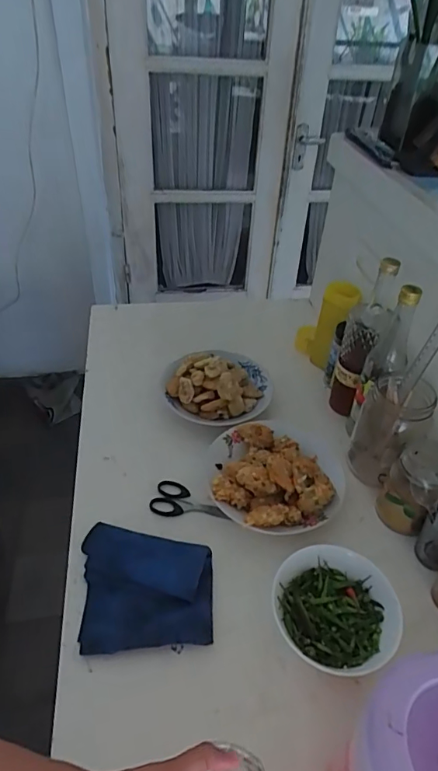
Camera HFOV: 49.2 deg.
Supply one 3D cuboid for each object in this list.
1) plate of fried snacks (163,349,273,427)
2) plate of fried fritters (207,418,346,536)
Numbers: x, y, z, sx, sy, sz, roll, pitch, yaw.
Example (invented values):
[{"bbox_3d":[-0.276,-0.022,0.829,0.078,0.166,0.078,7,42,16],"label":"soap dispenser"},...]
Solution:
[{"bbox_3d":[-0.001,-0.011,0.842,0.189,0.061,0.185,-10,42,-15],"label":"plate of fried snacks"},{"bbox_3d":[0.088,0.118,0.702,0.203,0.051,0.203,0,40,-3],"label":"plate of fried fritters"}]

